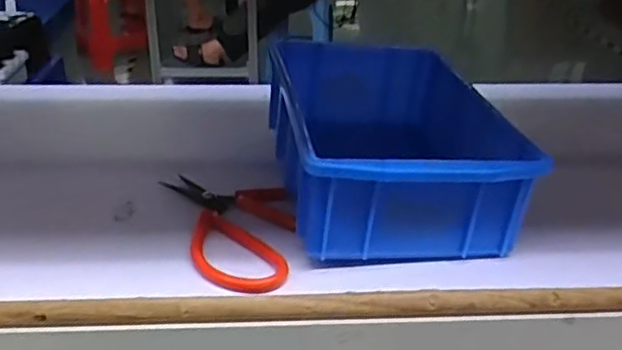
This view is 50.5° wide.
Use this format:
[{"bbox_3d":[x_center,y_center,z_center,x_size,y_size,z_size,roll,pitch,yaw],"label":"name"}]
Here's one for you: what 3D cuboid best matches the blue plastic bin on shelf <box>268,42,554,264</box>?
[{"bbox_3d":[0.047,-0.026,0.432,0.125,0.068,0.198,-4,29,-9],"label":"blue plastic bin on shelf"}]

